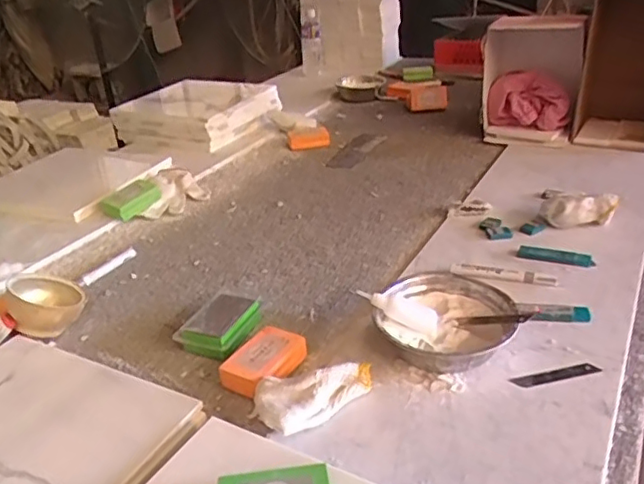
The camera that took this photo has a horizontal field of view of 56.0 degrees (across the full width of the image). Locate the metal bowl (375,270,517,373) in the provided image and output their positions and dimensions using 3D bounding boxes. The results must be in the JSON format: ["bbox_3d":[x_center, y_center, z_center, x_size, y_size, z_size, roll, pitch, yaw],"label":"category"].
[{"bbox_3d":[0.145,0.098,0.717,0.152,0.054,0.153,-4,30,2],"label":"metal bowl"}]

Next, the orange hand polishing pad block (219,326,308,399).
[{"bbox_3d":[-0.065,0.141,0.707,0.063,0.034,0.095,16,36,32],"label":"orange hand polishing pad block"}]

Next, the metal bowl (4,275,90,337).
[{"bbox_3d":[-0.374,0.084,0.811,0.093,0.054,0.093,26,11,-11],"label":"metal bowl"}]

